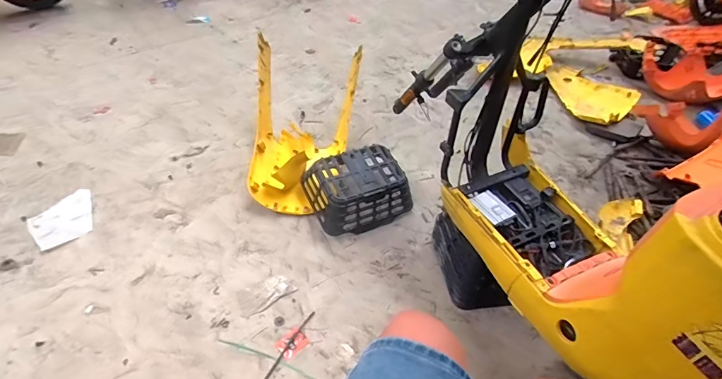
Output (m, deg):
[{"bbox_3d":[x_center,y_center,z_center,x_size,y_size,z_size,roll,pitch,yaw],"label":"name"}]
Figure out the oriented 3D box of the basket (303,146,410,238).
[{"bbox_3d":[-0.014,-0.001,1.295,0.297,0.155,0.225,-21,50,-23],"label":"basket"}]

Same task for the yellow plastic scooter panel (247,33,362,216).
[{"bbox_3d":[-0.217,-0.215,1.405,0.373,0.283,0.563,5,45,1],"label":"yellow plastic scooter panel"}]

